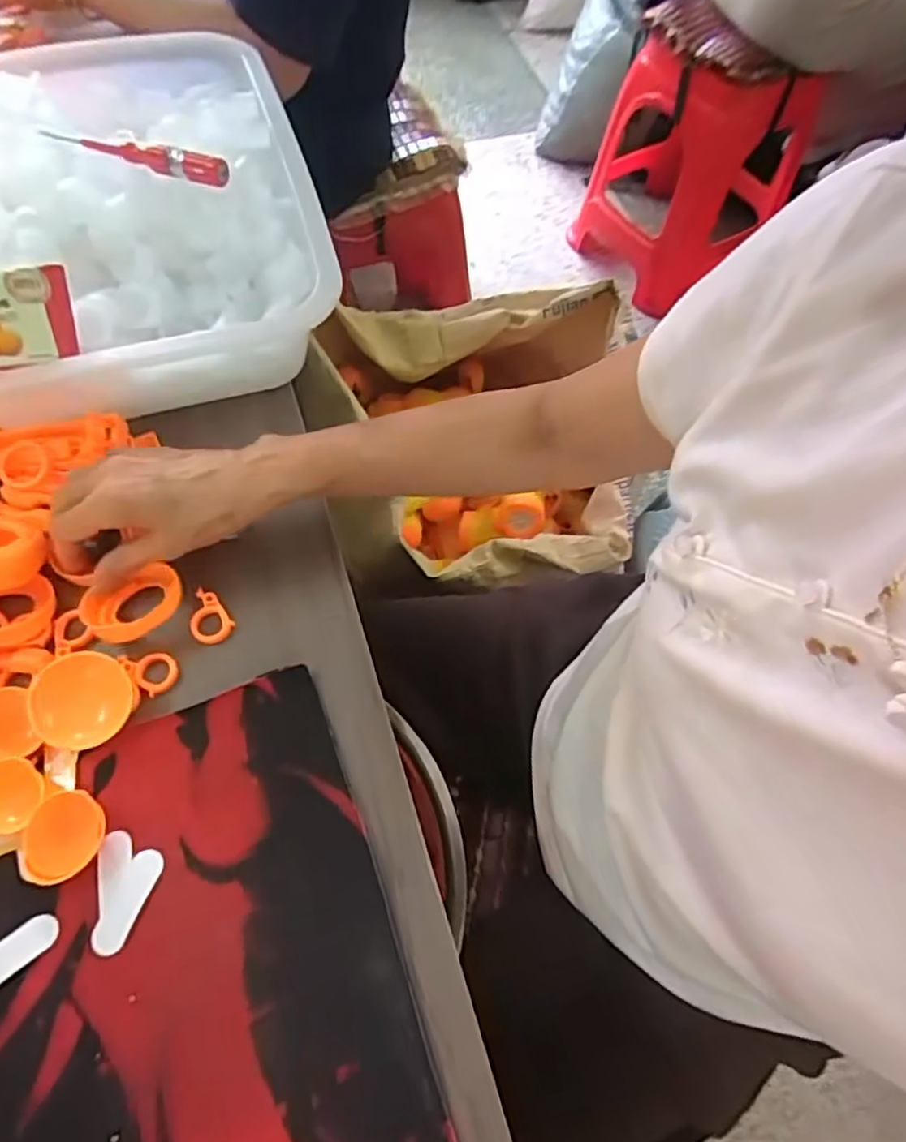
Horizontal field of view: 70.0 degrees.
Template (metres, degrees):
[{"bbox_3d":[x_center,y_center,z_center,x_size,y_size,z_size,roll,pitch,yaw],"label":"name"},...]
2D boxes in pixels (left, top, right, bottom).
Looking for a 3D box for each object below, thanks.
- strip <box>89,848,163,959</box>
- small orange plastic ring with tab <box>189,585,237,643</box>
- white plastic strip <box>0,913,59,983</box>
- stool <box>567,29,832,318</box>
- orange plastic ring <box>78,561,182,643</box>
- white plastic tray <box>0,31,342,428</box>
[{"bbox_3d":[-0.170,0.171,0.336,0.017,0.004,0.050,20,64,8],"label":"strip"},{"bbox_3d":[-0.156,0.030,0.411,0.025,0.005,0.036,-35,70,-18],"label":"small orange plastic ring with tab"},{"bbox_3d":[-0.227,0.196,0.323,0.057,0.004,0.019,-38,71,-19],"label":"white plastic strip"},{"bbox_3d":[0.554,-0.948,1.491,0.450,0.453,0.388,-37,70,-19],"label":"stool"},{"bbox_3d":[-0.198,0.021,0.404,0.059,0.026,0.047,-33,69,-17],"label":"orange plastic ring"},{"bbox_3d":[-0.256,-0.276,0.488,0.285,0.089,0.366,-16,65,-10],"label":"white plastic tray"}]

